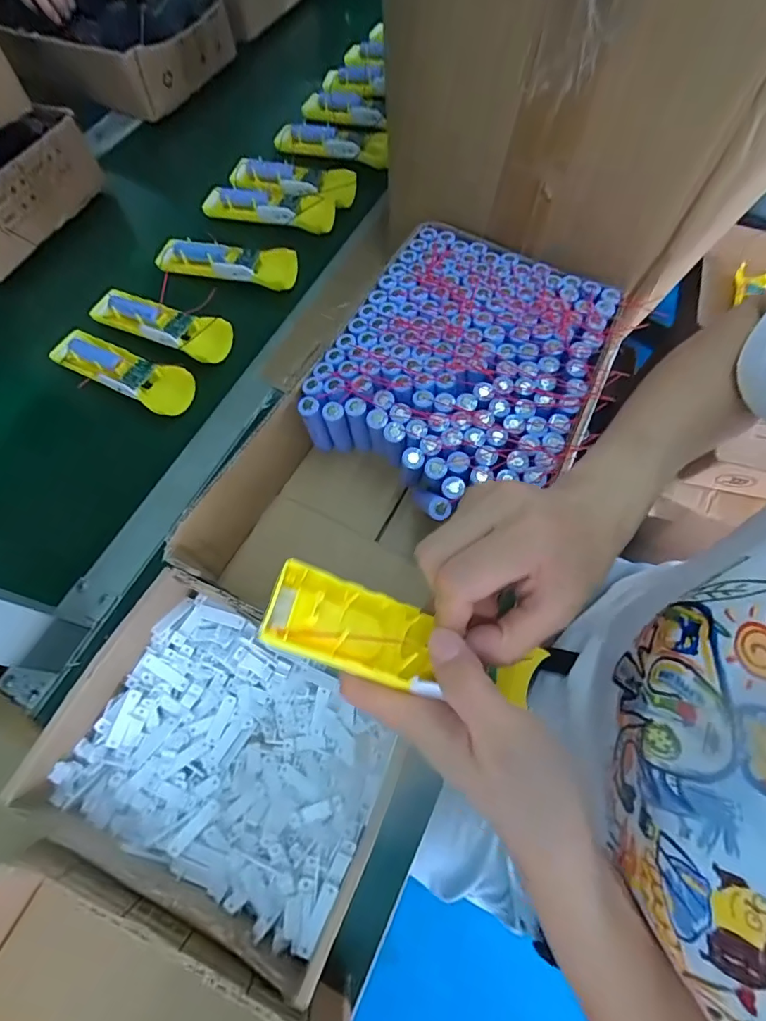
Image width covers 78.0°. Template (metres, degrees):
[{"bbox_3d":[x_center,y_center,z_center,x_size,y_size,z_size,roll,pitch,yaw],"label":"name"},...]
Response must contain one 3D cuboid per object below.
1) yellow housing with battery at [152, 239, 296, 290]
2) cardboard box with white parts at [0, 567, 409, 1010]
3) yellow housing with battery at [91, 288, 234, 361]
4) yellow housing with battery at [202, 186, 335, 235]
[{"bbox_3d":[-0.180,-0.289,0.549,0.166,0.027,0.049,11,68,6],"label":"yellow housing with battery"},{"bbox_3d":[-0.109,0.166,0.318,0.225,0.062,0.171,28,71,12],"label":"cardboard box with white parts"},{"bbox_3d":[-0.238,-0.204,0.511,0.159,0.025,0.050,25,70,11],"label":"yellow housing with battery"},{"bbox_3d":[-0.141,-0.378,0.583,0.166,0.026,0.043,13,68,7],"label":"yellow housing with battery"}]

